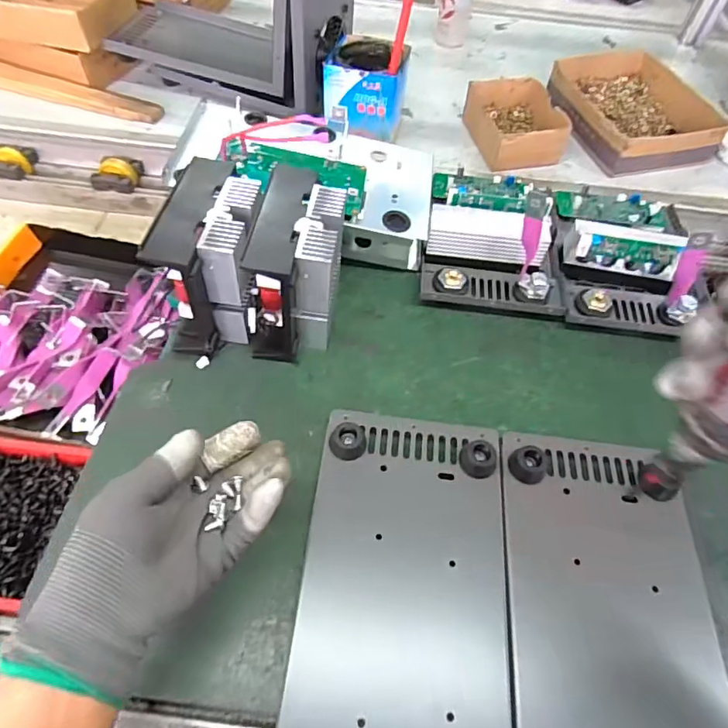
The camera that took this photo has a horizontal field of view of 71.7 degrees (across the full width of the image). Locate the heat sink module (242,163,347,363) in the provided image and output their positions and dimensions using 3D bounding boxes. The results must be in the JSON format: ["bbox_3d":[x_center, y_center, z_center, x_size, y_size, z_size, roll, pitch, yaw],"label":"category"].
[{"bbox_3d":[-0.061,-0.088,0.474,0.074,0.125,0.132,8,56,1],"label":"heat sink module"}]

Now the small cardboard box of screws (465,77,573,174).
[{"bbox_3d":[0.216,-0.342,0.710,0.115,0.052,0.153,-8,58,-10],"label":"small cardboard box of screws"}]

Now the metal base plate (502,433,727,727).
[{"bbox_3d":[0.182,0.179,0.370,0.150,0.036,0.263,7,56,0],"label":"metal base plate"}]

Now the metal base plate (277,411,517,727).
[{"bbox_3d":[0.030,0.162,0.373,0.152,0.033,0.264,7,56,0],"label":"metal base plate"}]

